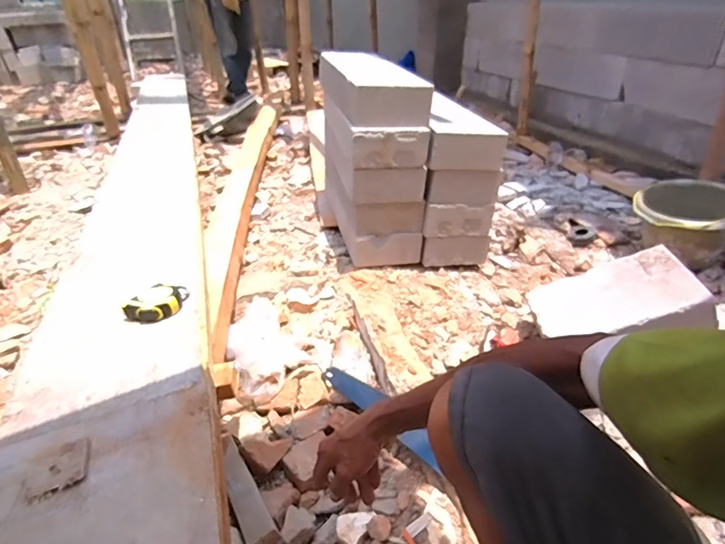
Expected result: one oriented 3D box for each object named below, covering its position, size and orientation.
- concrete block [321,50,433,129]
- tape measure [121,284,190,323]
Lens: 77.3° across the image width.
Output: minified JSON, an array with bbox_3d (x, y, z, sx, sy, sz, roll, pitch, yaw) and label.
[{"bbox_3d":[0.023,-0.539,1.308,0.200,0.100,0.509,-8,33,-10],"label":"concrete block"},{"bbox_3d":[-0.425,0.061,0.936,0.129,0.046,0.077,-19,37,-25],"label":"tape measure"}]

